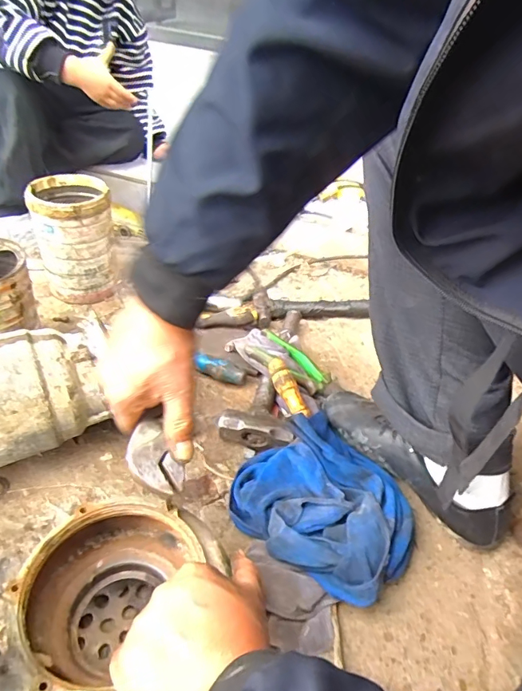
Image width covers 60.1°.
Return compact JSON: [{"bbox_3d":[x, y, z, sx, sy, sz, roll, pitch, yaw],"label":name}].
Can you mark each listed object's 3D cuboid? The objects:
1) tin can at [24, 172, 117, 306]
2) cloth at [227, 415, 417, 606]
[{"bbox_3d":[-0.327,-0.186,0.807,0.126,0.189,0.134,-6,43,-16],"label":"tin can"},{"bbox_3d":[0.079,0.183,0.527,0.187,0.074,0.203,-23,48,-31],"label":"cloth"}]

